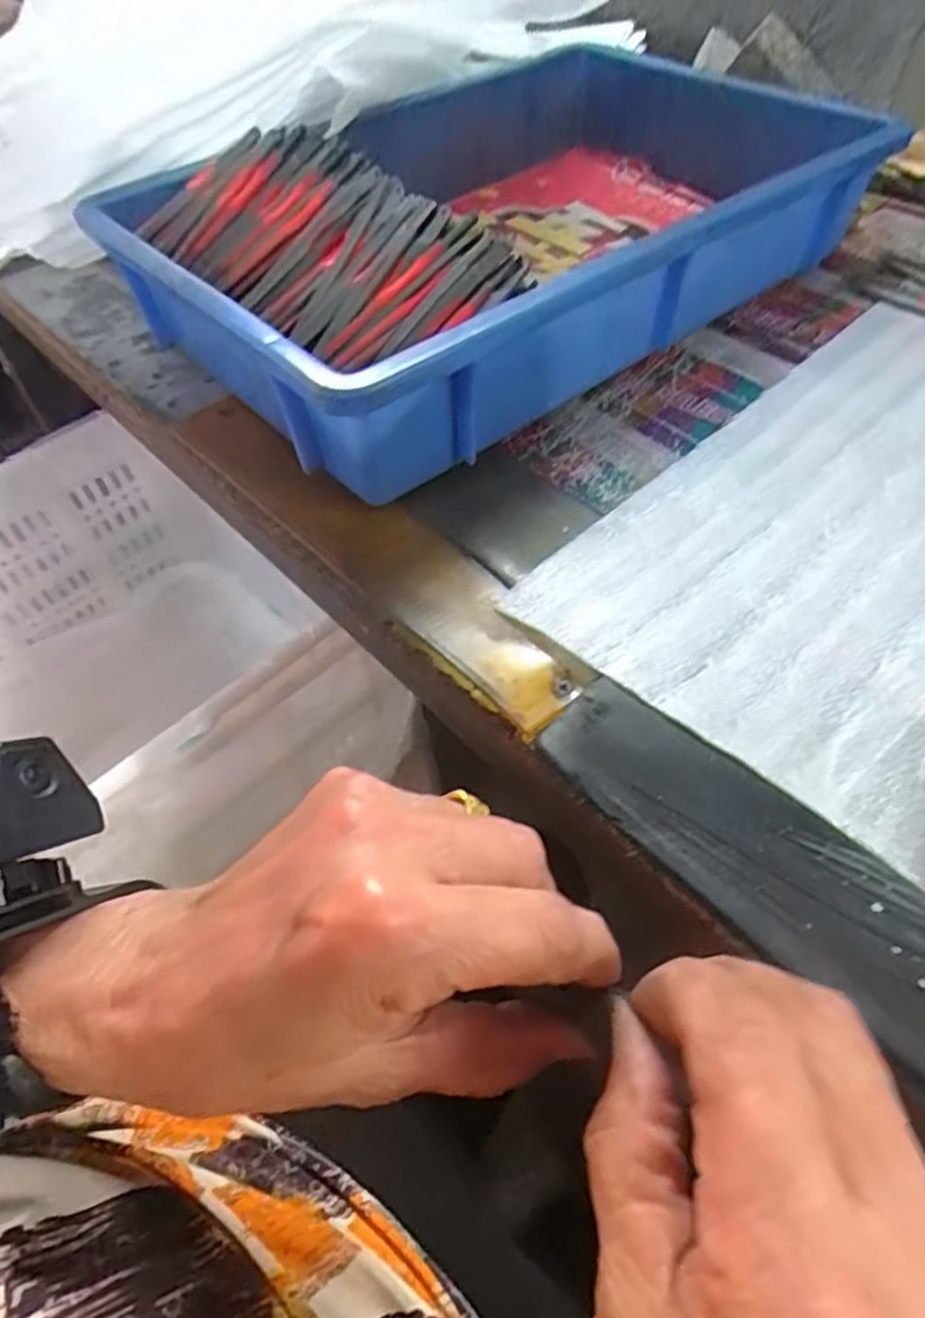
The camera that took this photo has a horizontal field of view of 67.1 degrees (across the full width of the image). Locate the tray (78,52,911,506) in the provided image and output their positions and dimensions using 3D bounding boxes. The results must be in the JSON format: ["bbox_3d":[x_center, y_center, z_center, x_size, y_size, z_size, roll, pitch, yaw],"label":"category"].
[{"bbox_3d":[0.019,-0.281,0.439,0.422,0.093,0.302,-34,59,-21],"label":"tray"}]

